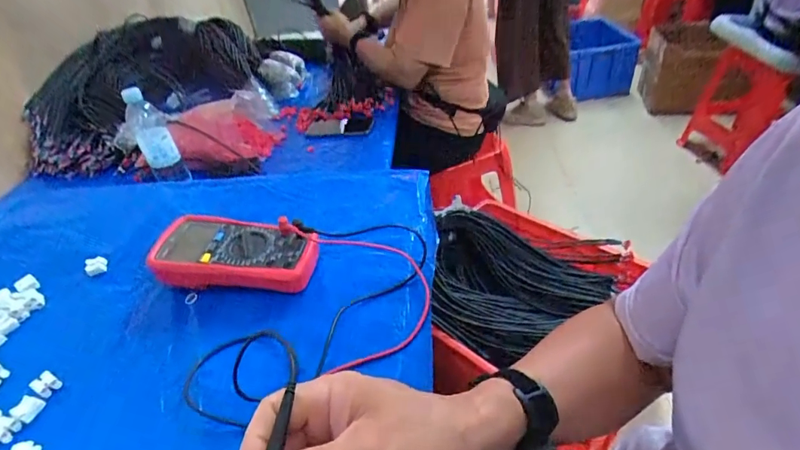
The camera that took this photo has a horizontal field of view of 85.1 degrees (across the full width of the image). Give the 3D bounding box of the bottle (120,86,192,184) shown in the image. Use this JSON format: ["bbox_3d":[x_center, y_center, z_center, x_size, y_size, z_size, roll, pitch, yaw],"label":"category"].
[{"bbox_3d":[-0.498,-0.172,0.897,0.067,0.200,0.072,-30,43,-24],"label":"bottle"}]

